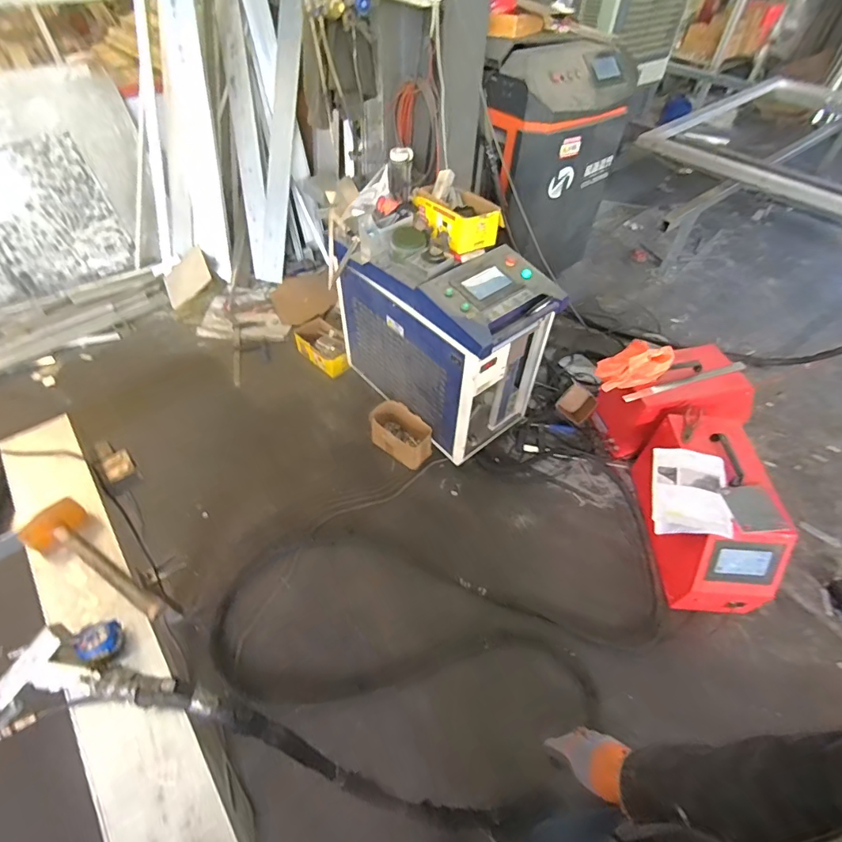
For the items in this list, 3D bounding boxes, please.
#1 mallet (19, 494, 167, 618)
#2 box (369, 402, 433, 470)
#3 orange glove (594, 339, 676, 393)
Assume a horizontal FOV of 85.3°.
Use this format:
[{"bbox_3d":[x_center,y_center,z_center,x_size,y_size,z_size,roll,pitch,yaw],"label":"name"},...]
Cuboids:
[{"bbox_3d":[-0.618,0.261,0.887,0.323,0.048,0.101,23,53,16],"label":"mallet"},{"bbox_3d":[-0.075,0.048,1.820,0.254,0.192,0.123,32,58,20],"label":"box"},{"bbox_3d":[0.784,-0.206,1.676,0.215,0.140,0.165,-20,54,-18],"label":"orange glove"}]

